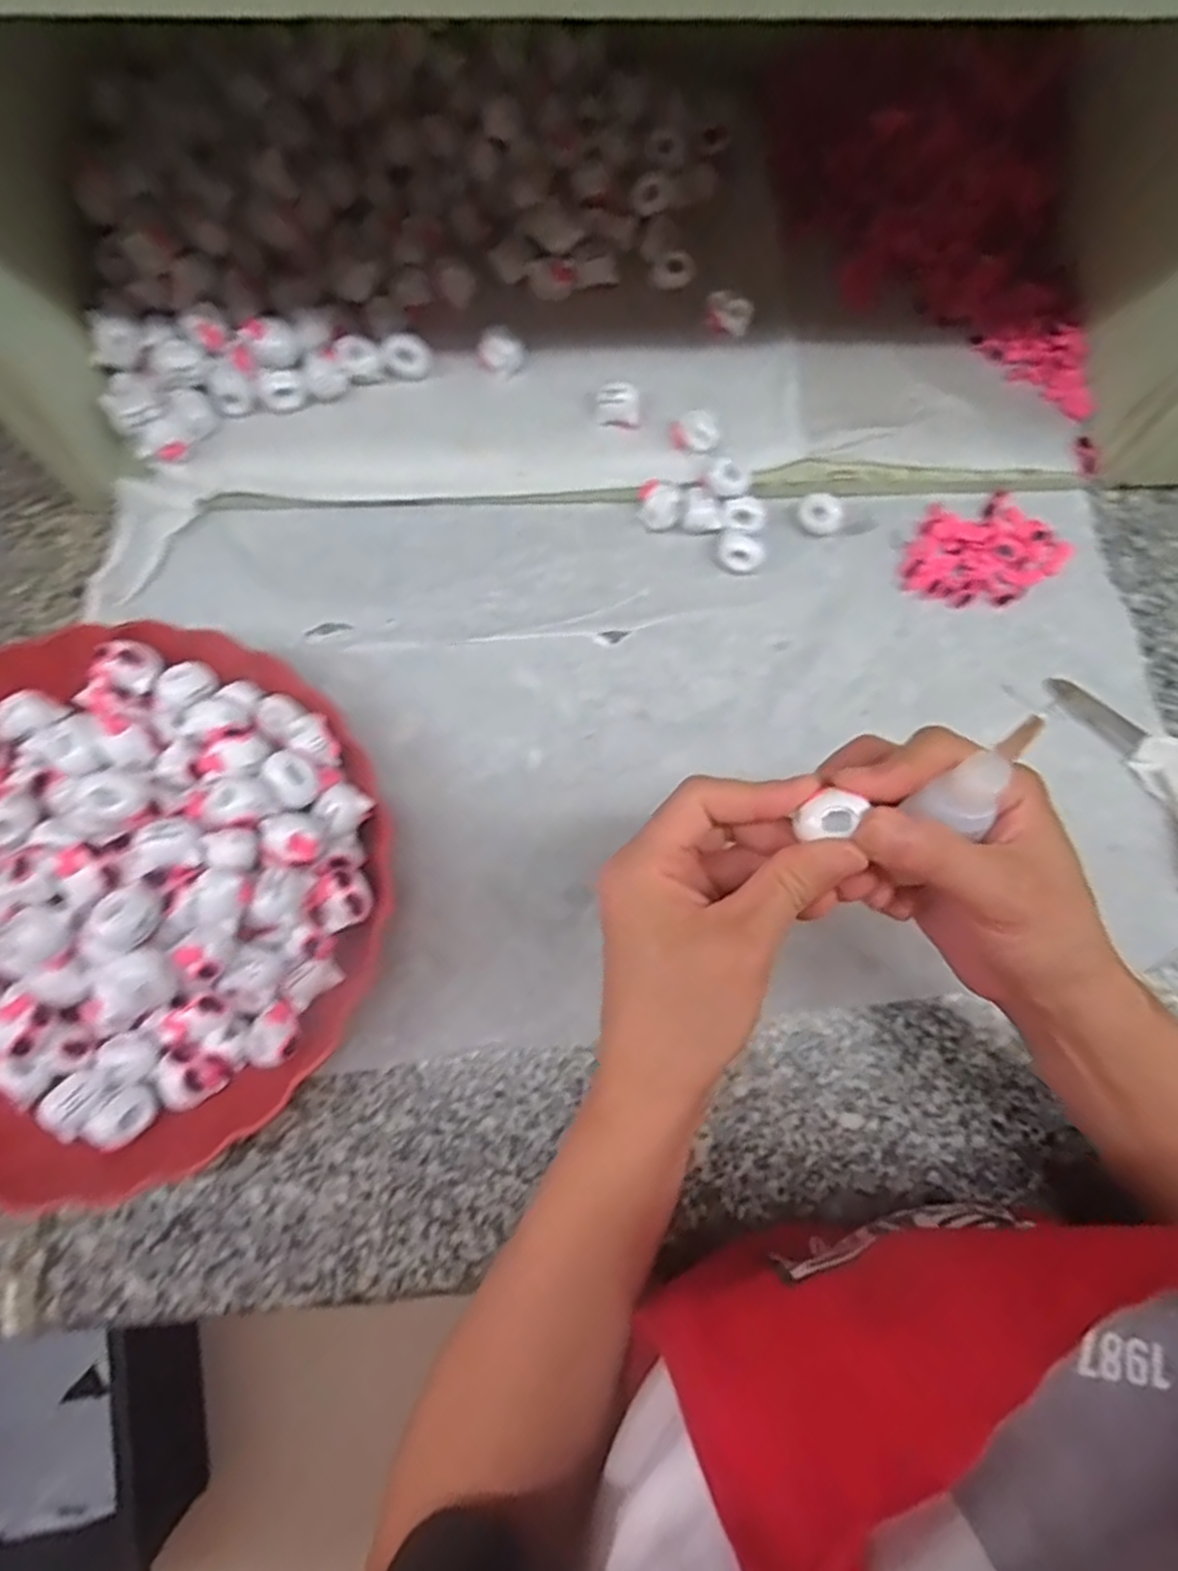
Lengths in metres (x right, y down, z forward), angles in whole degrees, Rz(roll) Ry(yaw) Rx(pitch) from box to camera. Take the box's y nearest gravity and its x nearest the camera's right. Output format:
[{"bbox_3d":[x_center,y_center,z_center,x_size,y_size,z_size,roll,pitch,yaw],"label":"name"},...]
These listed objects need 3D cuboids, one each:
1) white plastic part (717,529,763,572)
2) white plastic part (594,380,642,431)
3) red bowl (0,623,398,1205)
[{"bbox_3d":[0.084,-0.131,0.424,0.023,0.018,0.020,9,75,0],"label":"white plastic part"},{"bbox_3d":[0.017,-0.212,0.422,0.023,0.017,0.020,-6,76,-5],"label":"white plastic part"},{"bbox_3d":[-0.215,0.045,0.339,0.237,0.063,0.240,25,75,4],"label":"red bowl"}]

